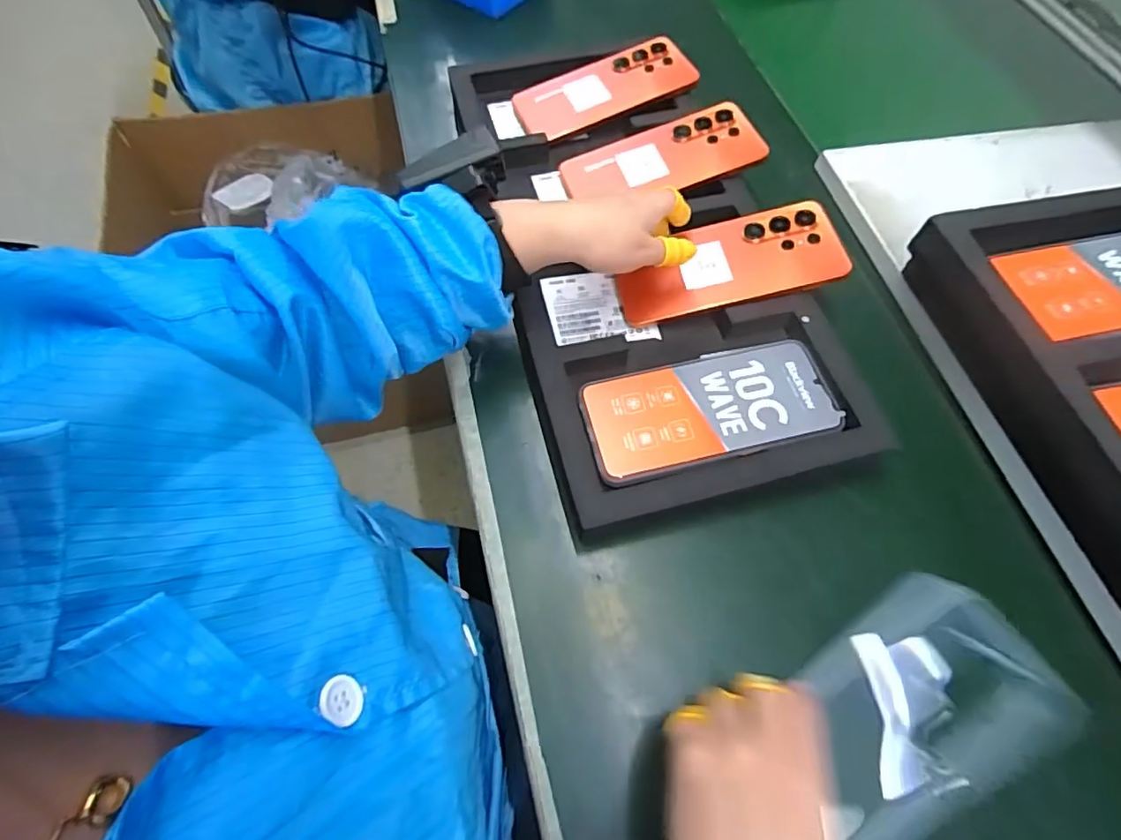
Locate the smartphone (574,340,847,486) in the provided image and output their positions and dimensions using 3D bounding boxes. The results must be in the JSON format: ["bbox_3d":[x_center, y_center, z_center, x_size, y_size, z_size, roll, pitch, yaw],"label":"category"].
[{"bbox_3d":[0.103,-0.009,0.397,0.171,0.005,0.081,-13,62,-6],"label":"smartphone"}]

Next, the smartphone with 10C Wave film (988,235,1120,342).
[{"bbox_3d":[0.387,-0.096,0.393,0.156,0.009,0.077,-10,64,-8],"label":"smartphone with 10C Wave film"}]

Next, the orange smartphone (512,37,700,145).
[{"bbox_3d":[0.042,-0.321,0.554,0.170,0.009,0.081,-20,65,0],"label":"orange smartphone"}]

